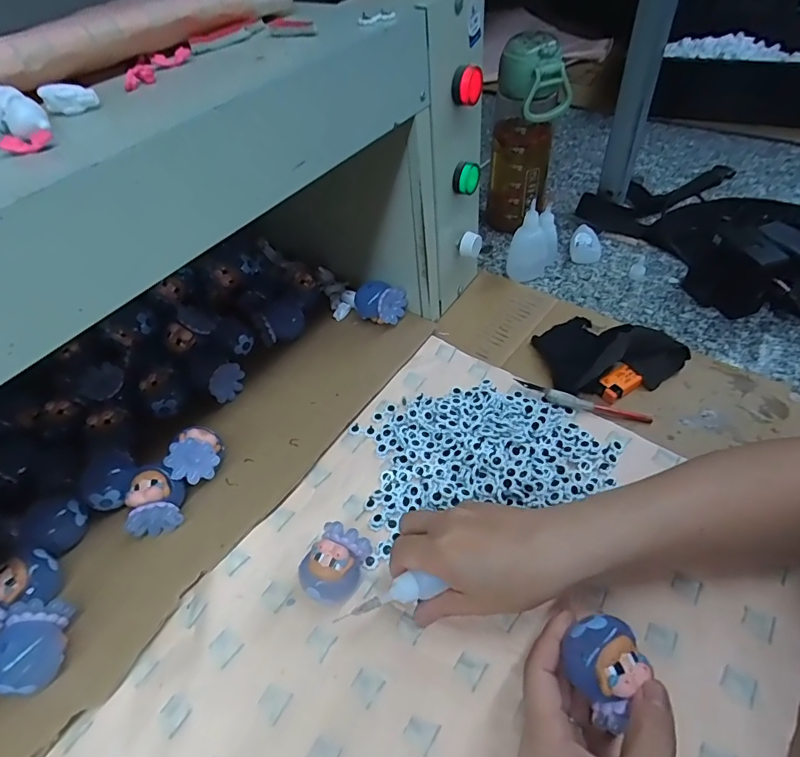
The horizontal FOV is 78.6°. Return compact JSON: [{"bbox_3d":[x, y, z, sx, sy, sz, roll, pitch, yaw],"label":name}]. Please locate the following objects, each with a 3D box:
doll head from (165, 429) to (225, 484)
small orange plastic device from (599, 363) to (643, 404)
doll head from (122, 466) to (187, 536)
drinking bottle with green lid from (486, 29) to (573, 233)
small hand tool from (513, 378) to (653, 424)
[{"bbox_3d":[-0.162,0.066,0.396,0.035,0.045,0.041,9,54,10],"label":"doll head"},{"bbox_3d":[0.203,0.003,0.452,0.037,0.012,0.024,-30,57,-18],"label":"small orange plastic device"},{"bbox_3d":[-0.187,0.097,0.378,0.036,0.034,0.043,-7,53,-2],"label":"doll head"},{"bbox_3d":[0.146,-0.279,0.579,0.080,0.220,0.096,11,54,12],"label":"drinking bottle with green lid"},{"bbox_3d":[0.164,0.022,0.443,0.119,0.008,0.014,17,56,16],"label":"small hand tool"}]

